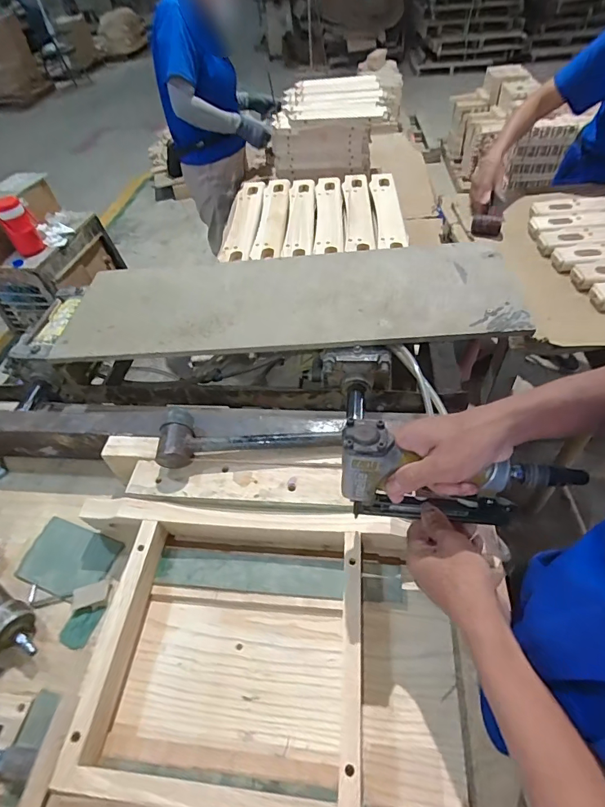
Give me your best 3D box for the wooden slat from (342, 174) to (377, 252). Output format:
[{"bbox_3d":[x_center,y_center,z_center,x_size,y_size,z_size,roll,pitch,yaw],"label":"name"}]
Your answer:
[{"bbox_3d":[0.144,-0.504,1.108,0.072,0.028,0.410,-1,48,5],"label":"wooden slat"}]

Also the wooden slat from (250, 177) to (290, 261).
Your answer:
[{"bbox_3d":[-0.076,-0.500,1.120,0.074,0.012,0.426,-2,48,5],"label":"wooden slat"}]

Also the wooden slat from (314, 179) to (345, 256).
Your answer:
[{"bbox_3d":[0.068,-0.489,1.092,0.069,0.023,0.384,-2,48,5],"label":"wooden slat"}]

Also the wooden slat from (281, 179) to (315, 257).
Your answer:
[{"bbox_3d":[-0.005,-0.506,1.111,0.073,0.017,0.417,-2,48,4],"label":"wooden slat"}]

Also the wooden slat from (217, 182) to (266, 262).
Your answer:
[{"bbox_3d":[-0.151,-0.502,1.127,0.081,0.015,0.413,-1,48,5],"label":"wooden slat"}]

